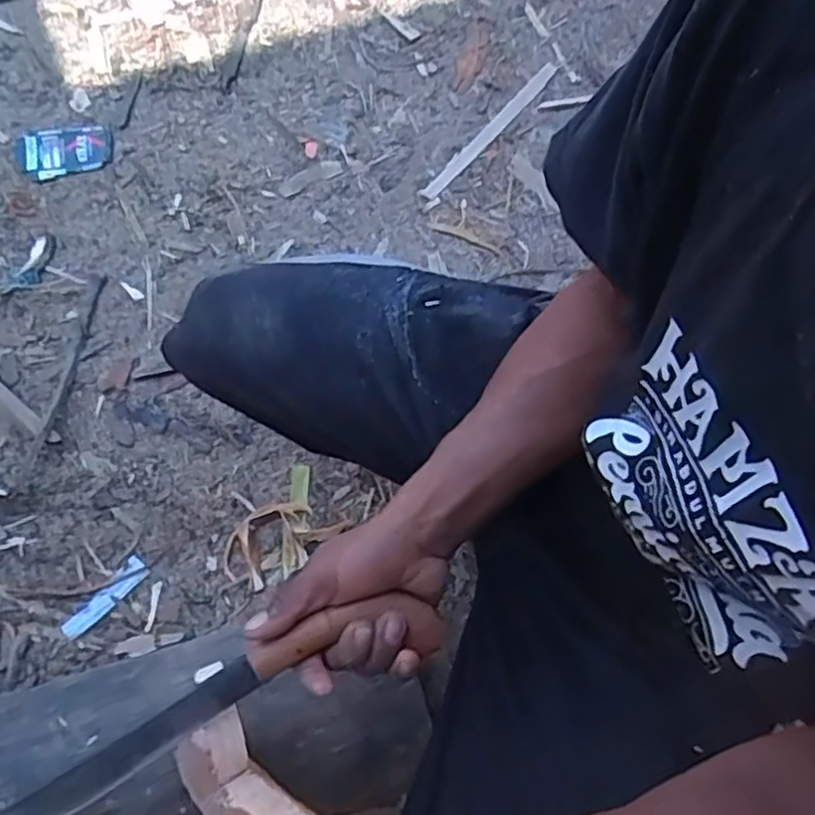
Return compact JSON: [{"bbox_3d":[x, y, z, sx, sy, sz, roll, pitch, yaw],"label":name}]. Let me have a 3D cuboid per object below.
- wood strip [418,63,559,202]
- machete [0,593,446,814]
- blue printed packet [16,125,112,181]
[{"bbox_3d":[0.117,-0.379,0.921,0.020,0.006,0.274,41,74,8],"label":"wood strip"},{"bbox_3d":[-0.105,0.180,0.405,0.268,0.019,0.047,-25,76,-9],"label":"machete"},{"bbox_3d":[-0.441,-0.331,0.869,0.116,0.011,0.062,-11,74,-8],"label":"blue printed packet"}]

